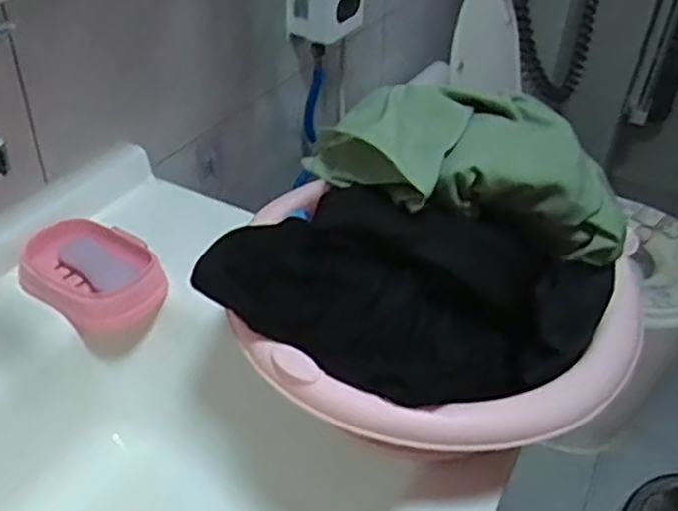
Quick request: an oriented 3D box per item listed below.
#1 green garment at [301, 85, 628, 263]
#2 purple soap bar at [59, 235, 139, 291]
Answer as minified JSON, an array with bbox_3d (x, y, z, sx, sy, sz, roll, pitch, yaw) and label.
[{"bbox_3d":[0.098,-0.057,0.487,0.221,0.083,0.113,14,37,-8],"label":"green garment"},{"bbox_3d":[-0.222,0.009,0.648,0.083,0.013,0.035,28,70,25],"label":"purple soap bar"}]

